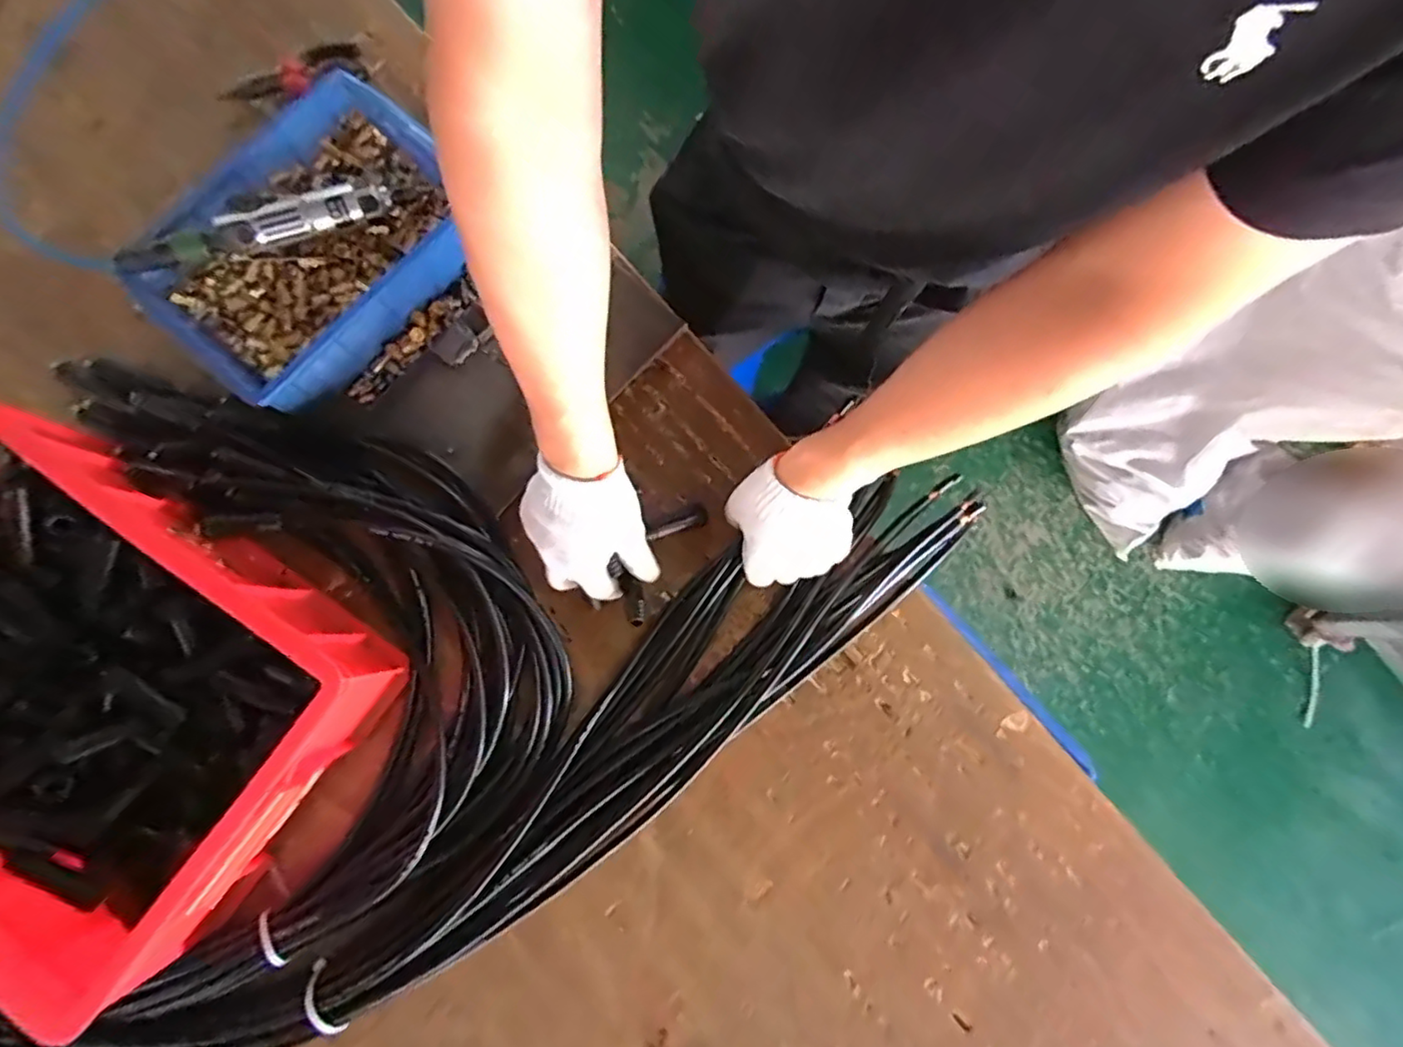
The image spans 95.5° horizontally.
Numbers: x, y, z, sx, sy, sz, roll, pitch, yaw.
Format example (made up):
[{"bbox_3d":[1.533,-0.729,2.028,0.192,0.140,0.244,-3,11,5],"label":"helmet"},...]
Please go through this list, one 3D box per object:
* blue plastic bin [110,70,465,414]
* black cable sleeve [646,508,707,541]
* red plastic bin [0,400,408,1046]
[{"bbox_3d":[-0.371,-0.265,0.625,0.205,0.071,0.304,39,82,5],"label":"blue plastic bin"},{"bbox_3d":[-0.024,0.002,0.621,0.067,0.016,0.016,-22,78,-30],"label":"black cable sleeve"},{"bbox_3d":[-0.517,0.142,0.528,0.414,0.127,0.316,34,80,4],"label":"red plastic bin"}]

